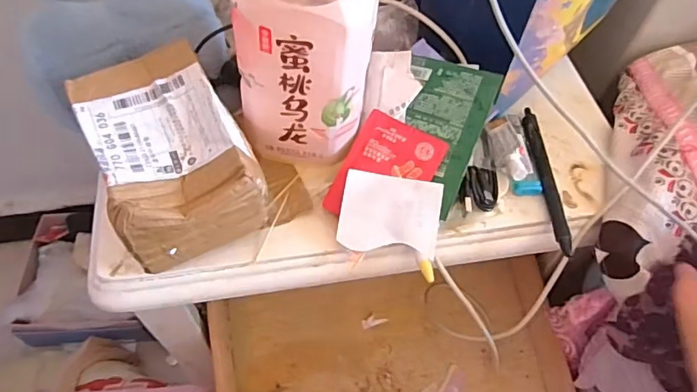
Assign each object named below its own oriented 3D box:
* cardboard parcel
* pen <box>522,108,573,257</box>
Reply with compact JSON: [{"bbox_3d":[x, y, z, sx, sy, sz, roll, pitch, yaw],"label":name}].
[{"bbox_3d":[-0.124,-0.030,0.361,0.098,0.071,0.131,-22,60,-16],"label":"cardboard parcel"},{"bbox_3d":[0.161,-0.019,0.416,0.015,0.010,0.142,-1,56,-3],"label":"pen"}]

